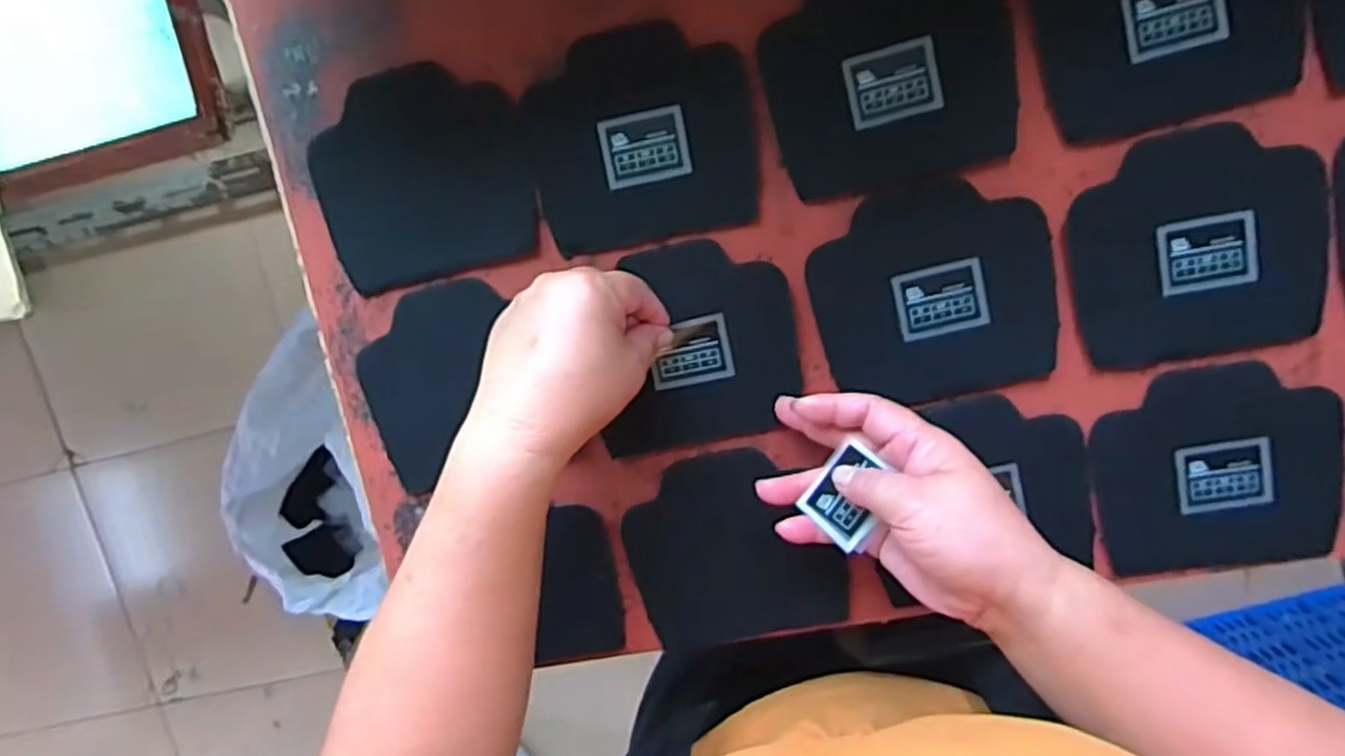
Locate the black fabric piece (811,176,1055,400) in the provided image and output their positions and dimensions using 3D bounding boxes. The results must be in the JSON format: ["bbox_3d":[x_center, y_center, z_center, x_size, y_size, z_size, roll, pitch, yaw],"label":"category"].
[{"bbox_3d":[0.147,-0.047,0.423,0.127,0.004,0.120,-13,99,11],"label":"black fabric piece"}]

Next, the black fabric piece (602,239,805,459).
[{"bbox_3d":[0.013,-0.018,0.443,0.115,0.007,0.117,-9,99,8],"label":"black fabric piece"}]

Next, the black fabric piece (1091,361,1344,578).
[{"bbox_3d":[0.306,0.050,0.422,0.127,0.006,0.115,-9,98,8],"label":"black fabric piece"}]

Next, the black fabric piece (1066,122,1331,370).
[{"bbox_3d":[0.282,-0.071,0.405,0.126,0.006,0.119,-11,98,8],"label":"black fabric piece"}]

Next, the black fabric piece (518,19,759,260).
[{"bbox_3d":[-0.018,-0.136,0.424,0.125,0.005,0.115,-10,99,7],"label":"black fabric piece"}]

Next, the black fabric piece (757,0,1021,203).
[{"bbox_3d":[0.117,-0.164,0.406,0.126,0.005,0.117,-11,98,9],"label":"black fabric piece"}]

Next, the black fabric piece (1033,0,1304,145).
[{"bbox_3d":[0.257,-0.194,0.389,0.127,0.009,0.118,-12,98,7],"label":"black fabric piece"}]

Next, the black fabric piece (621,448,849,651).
[{"bbox_3d":[0.036,0.103,0.459,0.123,0.009,0.115,-14,94,11],"label":"black fabric piece"}]

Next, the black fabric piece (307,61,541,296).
[{"bbox_3d":[-0.147,-0.119,0.443,0.127,0.004,0.118,-13,98,7],"label":"black fabric piece"}]

